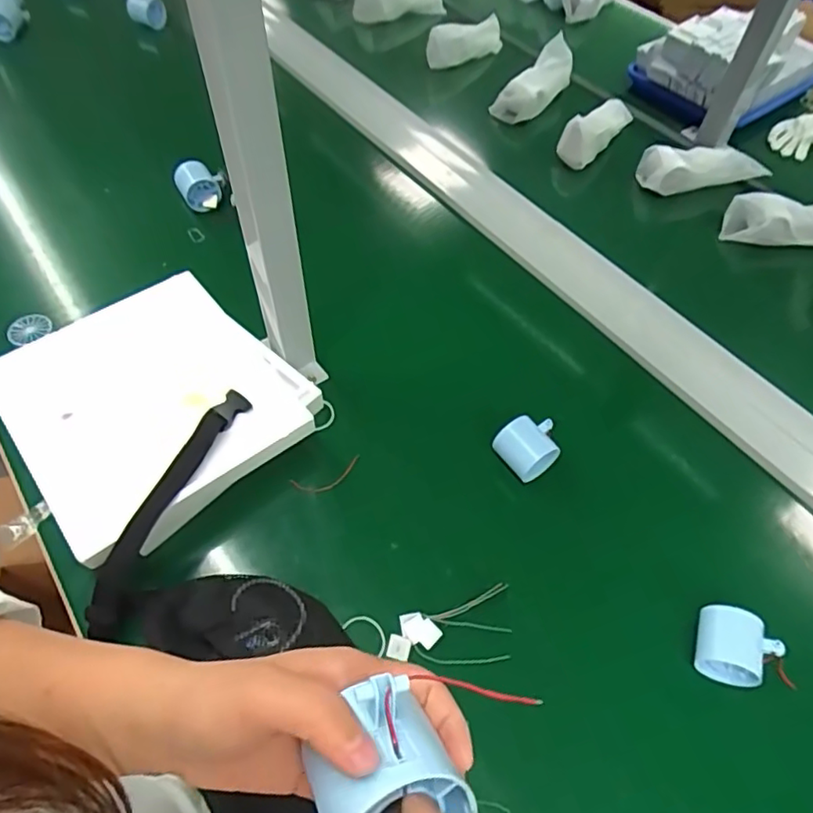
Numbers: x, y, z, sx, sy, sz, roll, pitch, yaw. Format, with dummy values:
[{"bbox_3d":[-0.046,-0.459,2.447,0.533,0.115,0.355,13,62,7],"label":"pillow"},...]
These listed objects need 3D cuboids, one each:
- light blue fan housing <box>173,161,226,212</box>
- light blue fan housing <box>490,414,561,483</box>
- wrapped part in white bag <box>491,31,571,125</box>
[{"bbox_3d":[-0.301,-0.324,0.876,0.067,0.053,0.054,-17,57,-13],"label":"light blue fan housing"},{"bbox_3d":[0.138,0.044,0.659,0.070,0.042,0.054,-25,59,-18],"label":"light blue fan housing"},{"bbox_3d":[0.252,-0.610,1.136,0.079,0.065,0.183,38,81,22],"label":"wrapped part in white bag"}]

